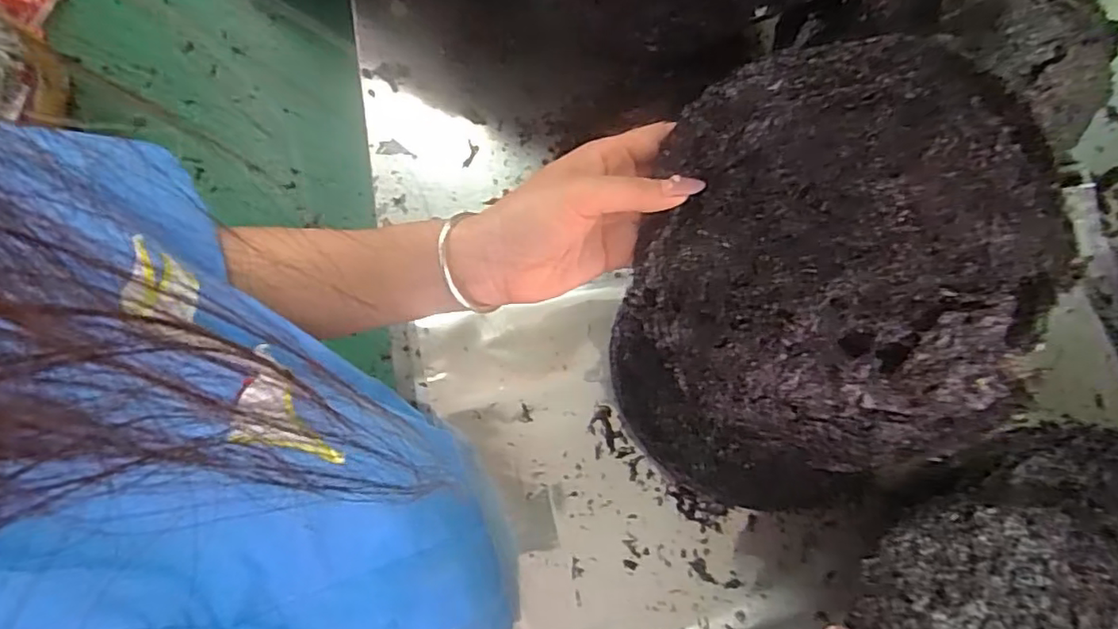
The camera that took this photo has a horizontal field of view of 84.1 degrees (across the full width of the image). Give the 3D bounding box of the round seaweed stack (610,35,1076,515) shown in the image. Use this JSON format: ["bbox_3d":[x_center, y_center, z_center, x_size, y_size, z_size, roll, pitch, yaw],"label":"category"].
[{"bbox_3d":[0.136,-0.007,0.330,0.192,0.025,0.248,15,111,20],"label":"round seaweed stack"}]

